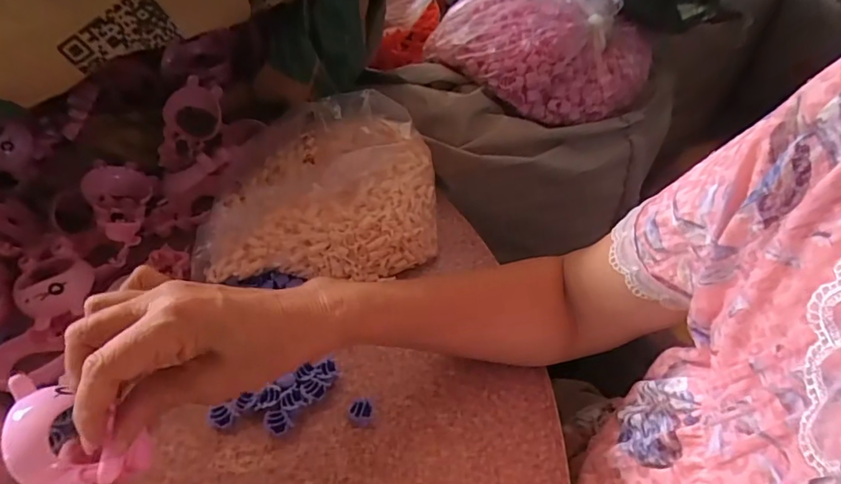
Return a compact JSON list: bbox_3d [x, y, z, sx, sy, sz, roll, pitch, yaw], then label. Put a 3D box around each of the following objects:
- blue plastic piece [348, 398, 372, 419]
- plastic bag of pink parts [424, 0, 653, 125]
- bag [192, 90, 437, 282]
[{"bbox_3d":[-0.045,0.128,0.367,0.018,0.015,0.014,-7,47,-9],"label":"blue plastic piece"},{"bbox_3d":[0.155,-0.271,0.651,0.290,0.101,0.229,25,50,20],"label":"plastic bag of pink parts"},{"bbox_3d":[-0.097,-0.061,0.481,0.224,0.087,0.175,-4,45,-6],"label":"bag"}]

